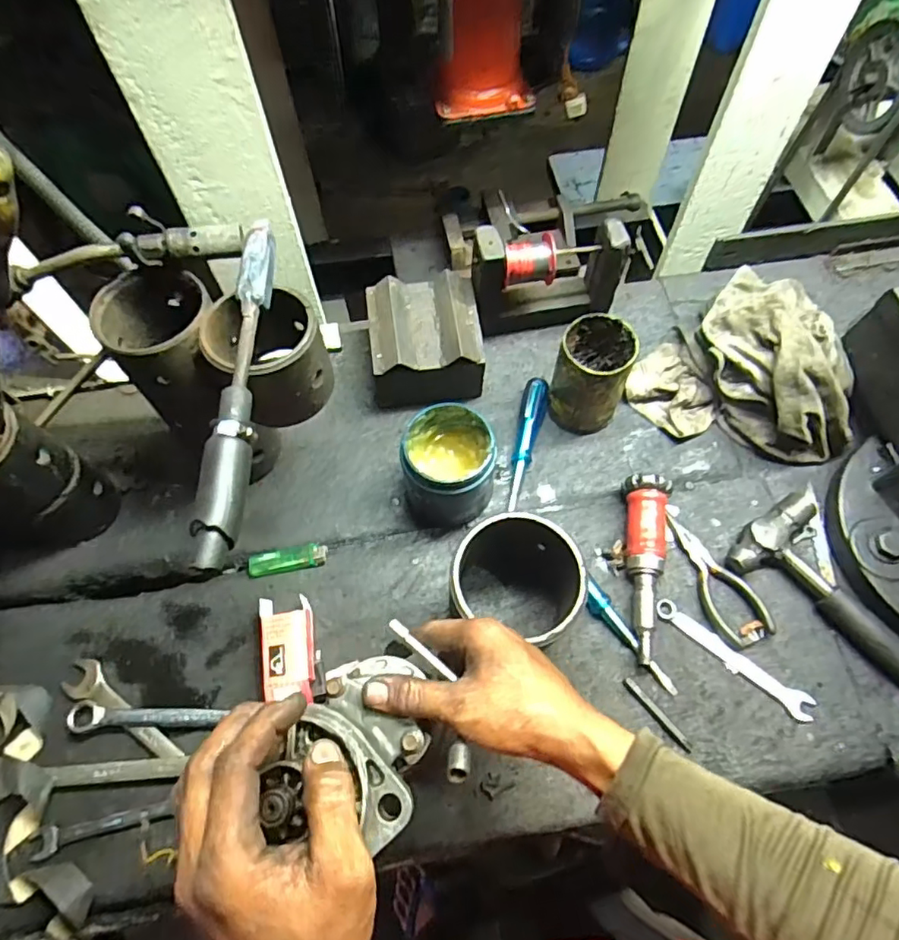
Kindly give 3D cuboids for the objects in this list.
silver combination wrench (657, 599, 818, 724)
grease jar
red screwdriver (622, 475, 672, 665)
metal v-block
[{"bbox_3d":[0.265,0.175,0.540,0.153,0.005,0.024,35,69,17],"label":"silver combination wrench"},{"bbox_3d":[0.001,-0.003,0.581,0.089,0.101,0.093,0,63,1],"label":"grease jar"},{"bbox_3d":[0.191,0.092,0.563,0.042,0.043,0.174,8,64,5],"label":"red screwdriver"},{"bbox_3d":[-0.024,-0.140,0.653,0.126,0.096,0.123,-8,63,-3],"label":"metal v-block"}]

